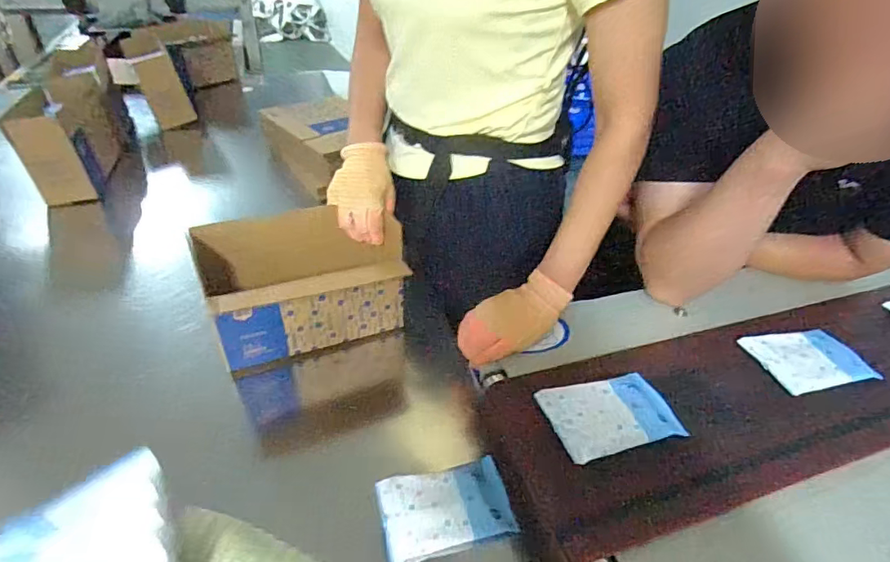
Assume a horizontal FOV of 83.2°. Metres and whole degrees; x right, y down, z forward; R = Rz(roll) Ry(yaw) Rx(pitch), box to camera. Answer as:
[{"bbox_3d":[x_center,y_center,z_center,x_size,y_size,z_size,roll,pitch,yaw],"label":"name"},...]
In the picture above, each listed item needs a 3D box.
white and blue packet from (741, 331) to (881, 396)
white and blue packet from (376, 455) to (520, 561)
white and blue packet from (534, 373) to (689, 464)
[{"bbox_3d":[0.433,0.092,0.594,0.127,0.011,0.085,-7,39,-12],"label":"white and blue packet"},{"bbox_3d":[0.003,0.229,0.511,0.133,0.016,0.083,-9,40,-14],"label":"white and blue packet"},{"bbox_3d":[0.171,0.134,0.515,0.134,0.016,0.087,-9,40,-14],"label":"white and blue packet"}]

